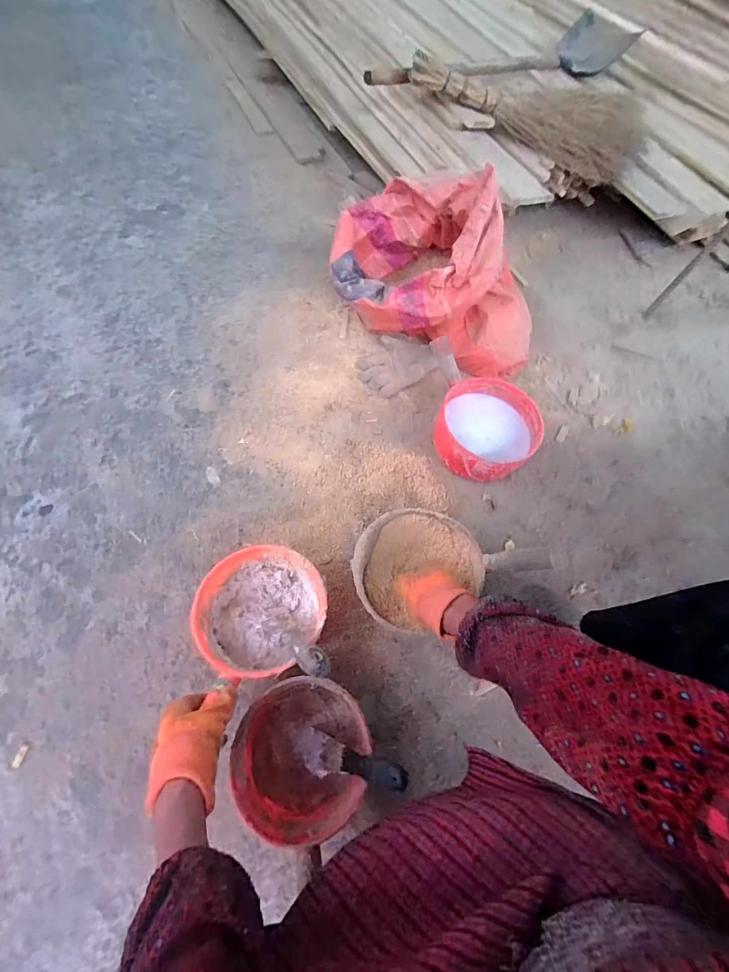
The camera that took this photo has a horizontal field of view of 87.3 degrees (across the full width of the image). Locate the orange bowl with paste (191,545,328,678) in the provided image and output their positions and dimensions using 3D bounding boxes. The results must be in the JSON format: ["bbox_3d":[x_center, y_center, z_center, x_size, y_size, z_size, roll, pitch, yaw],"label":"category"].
[{"bbox_3d":[-0.159,0.194,0.609,0.187,0.101,0.182,1,63,-2],"label":"orange bowl with paste"}]

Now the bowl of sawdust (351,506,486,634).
[{"bbox_3d":[0.089,0.137,0.648,0.211,0.086,0.193,-9,79,-4],"label":"bowl of sawdust"}]

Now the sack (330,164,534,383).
[{"bbox_3d":[0.163,-0.496,0.866,0.477,0.245,0.336,12,65,2],"label":"sack"}]

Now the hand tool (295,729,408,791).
[{"bbox_3d":[-0.025,0.366,0.505,0.017,0.200,0.050,26,57,-33],"label":"hand tool"}]

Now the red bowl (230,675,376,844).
[{"bbox_3d":[-0.086,0.369,0.534,0.166,0.093,0.174,1,63,-2],"label":"red bowl"}]

